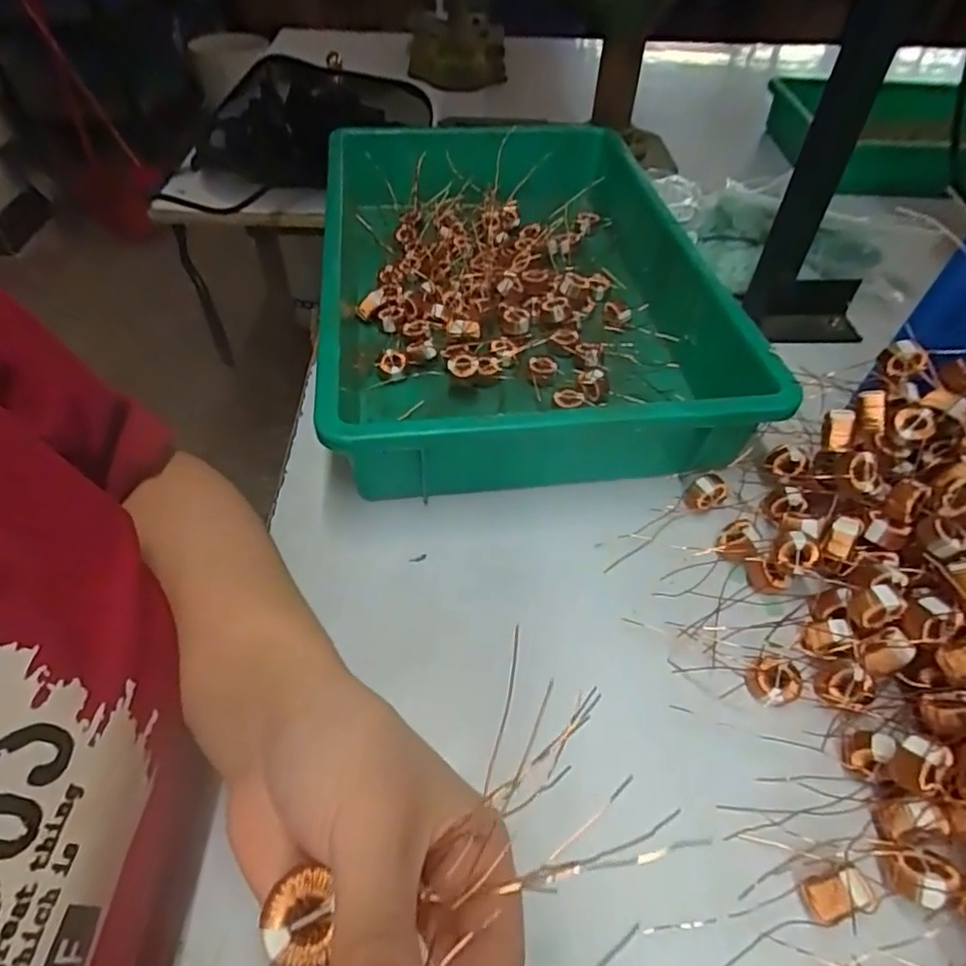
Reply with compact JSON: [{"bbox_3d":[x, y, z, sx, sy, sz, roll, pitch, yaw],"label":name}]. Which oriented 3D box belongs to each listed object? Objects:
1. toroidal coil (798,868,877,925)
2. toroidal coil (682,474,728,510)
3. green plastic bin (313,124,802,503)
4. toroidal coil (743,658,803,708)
[{"bbox_3d":[0.147,0.171,0.250,0.027,0.015,0.015,-10,50,-11],"label":"toroidal coil"},{"bbox_3d":[0.145,0.006,0.392,0.024,0.017,0.017,-25,54,-22],"label":"toroidal coil"},{"bbox_3d":[0.026,-0.178,0.510,0.282,0.076,0.443,-4,49,-5],"label":"green plastic bin"},{"bbox_3d":[0.151,0.102,0.311,0.024,0.010,0.024,1,49,-1],"label":"toroidal coil"}]

